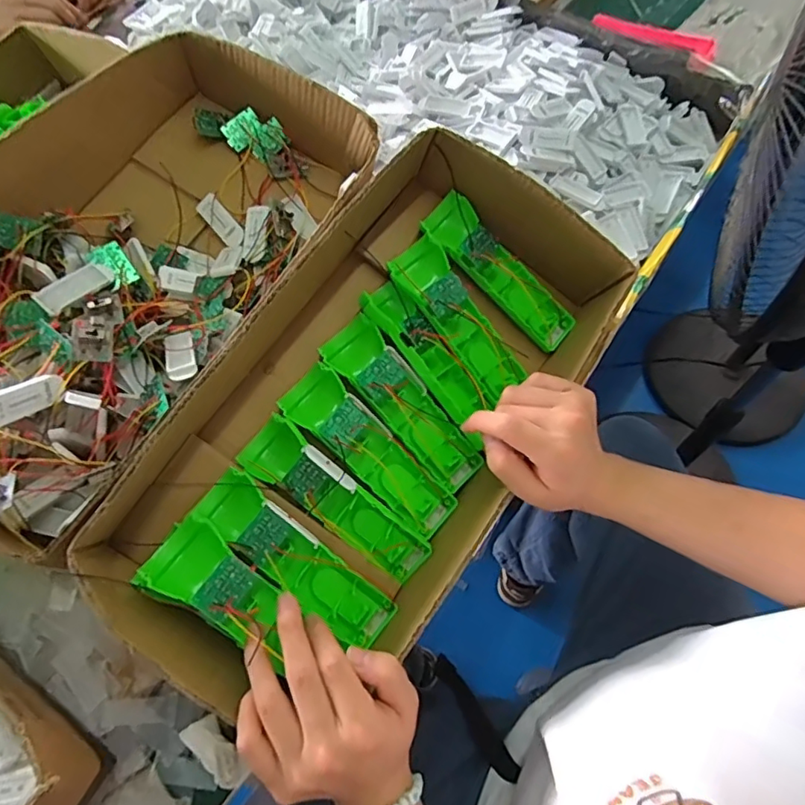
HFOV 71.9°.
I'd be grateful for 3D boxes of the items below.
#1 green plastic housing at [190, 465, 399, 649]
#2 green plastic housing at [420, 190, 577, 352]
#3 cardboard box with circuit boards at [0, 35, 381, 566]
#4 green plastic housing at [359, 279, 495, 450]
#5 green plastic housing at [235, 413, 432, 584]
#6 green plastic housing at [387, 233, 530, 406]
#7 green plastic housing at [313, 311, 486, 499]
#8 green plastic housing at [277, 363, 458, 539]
[{"bbox_3d":[-0.076,0.115,0.405,0.162,0.029,0.041,43,70,-8],"label":"green plastic housing"},{"bbox_3d":[0.088,-0.114,0.490,0.159,0.029,0.047,44,71,-6],"label":"green plastic housing"},{"bbox_3d":[-0.220,-0.107,0.446,0.262,0.105,0.420,29,68,16],"label":"cardboard box with circuit boards"},{"bbox_3d":[0.025,-0.035,0.467,0.040,0.031,0.151,-39,92,-15],"label":"green plastic housing"},{"bbox_3d":[-0.048,0.077,0.427,0.161,0.036,0.041,40,70,-5],"label":"green plastic housing"},{"bbox_3d":[0.046,-0.071,0.472,0.048,0.030,0.144,-37,90,-14],"label":"green plastic housing"},{"bbox_3d":[0.003,0.003,0.453,0.047,0.031,0.160,-42,93,-17],"label":"green plastic housing"},{"bbox_3d":[-0.023,0.040,0.441,0.158,0.025,0.044,45,72,-5],"label":"green plastic housing"}]

